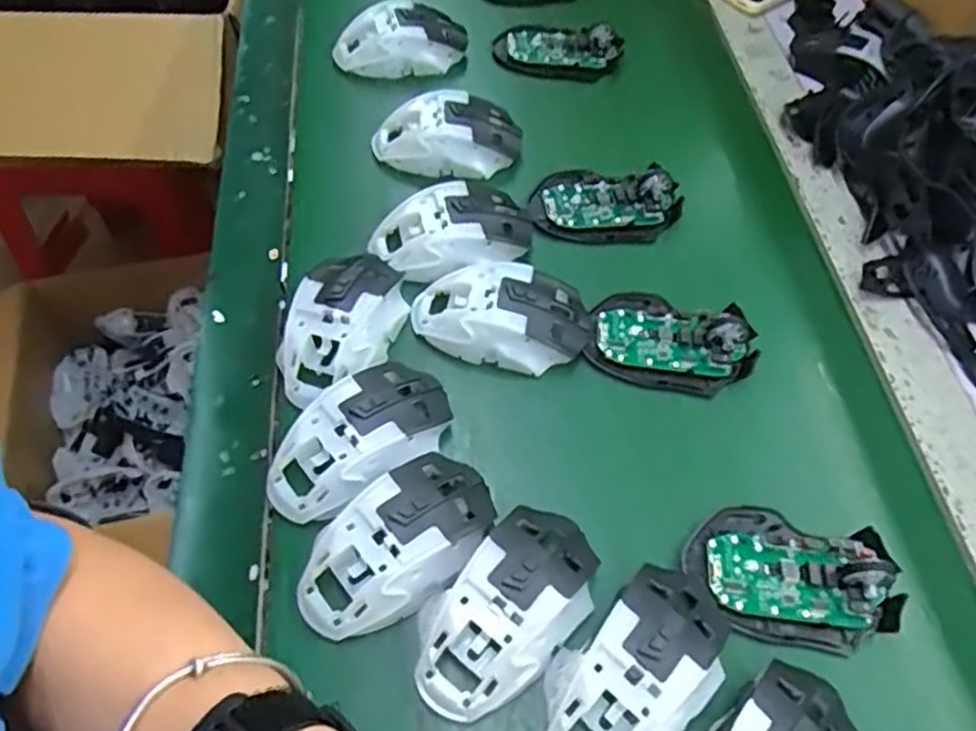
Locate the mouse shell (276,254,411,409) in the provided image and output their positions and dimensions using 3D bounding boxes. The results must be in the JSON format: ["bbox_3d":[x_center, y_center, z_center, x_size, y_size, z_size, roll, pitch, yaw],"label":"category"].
[{"bbox_3d":[-0.094,-0.028,0.464,0.063,0.032,0.113,19,56,7],"label":"mouse shell"}]

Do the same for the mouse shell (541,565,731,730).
[{"bbox_3d":[0.075,0.152,0.360,0.113,0.035,0.064,-33,65,-25],"label":"mouse shell"}]

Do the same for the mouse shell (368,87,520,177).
[{"bbox_3d":[-0.032,-0.183,0.571,0.117,0.037,0.063,0,56,-6],"label":"mouse shell"}]

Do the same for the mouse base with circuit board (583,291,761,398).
[{"bbox_3d":[0.124,-0.019,0.480,0.107,0.022,0.071,14,56,3],"label":"mouse base with circuit board"}]

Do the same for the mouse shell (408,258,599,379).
[{"bbox_3d":[0.010,-0.033,0.474,0.115,0.035,0.062,6,56,-2],"label":"mouse shell"}]

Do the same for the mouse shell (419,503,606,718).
[{"bbox_3d":[0.010,0.126,0.375,0.064,0.041,0.113,40,61,19],"label":"mouse shell"}]

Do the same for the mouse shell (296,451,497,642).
[{"bbox_3d":[-0.048,0.098,0.391,0.118,0.035,0.073,-37,67,-26],"label":"mouse shell"}]

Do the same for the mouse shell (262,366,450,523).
[{"bbox_3d":[-0.074,0.044,0.422,0.061,0.035,0.113,40,61,19],"label":"mouse shell"}]

